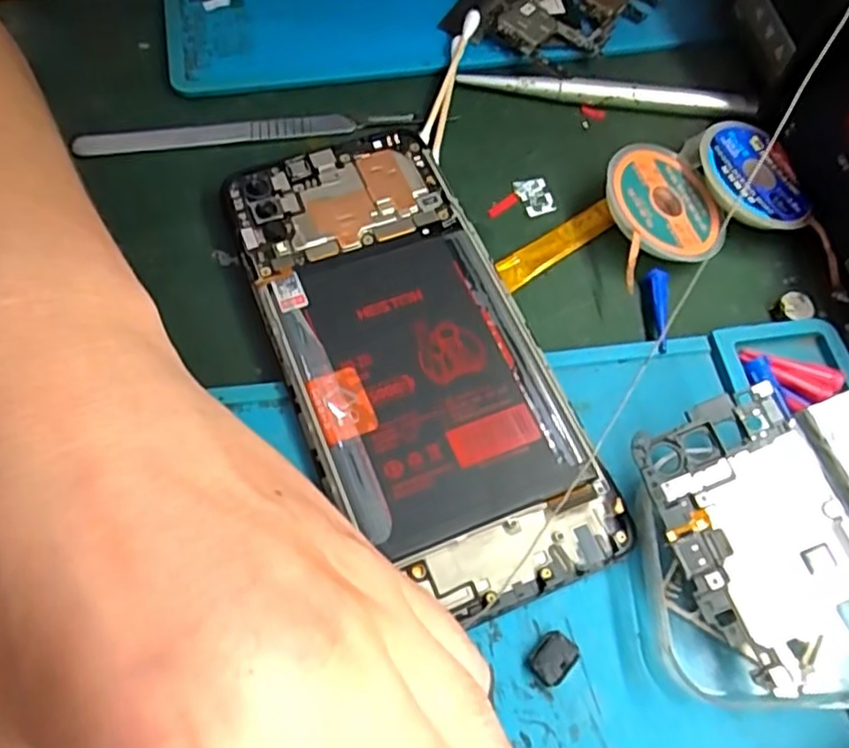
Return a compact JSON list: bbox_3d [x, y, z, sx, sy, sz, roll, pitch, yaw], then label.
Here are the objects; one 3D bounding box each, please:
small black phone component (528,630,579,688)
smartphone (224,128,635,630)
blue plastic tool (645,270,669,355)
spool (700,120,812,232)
[{"bbox_3d":[0.032,0.071,0.171,0.009,0.004,0.012,42,69,17],"label":"small black phone component"},{"bbox_3d":[-0.005,-0.008,0.205,0.070,0.011,0.155,-20,66,-12],"label":"smartphone"},{"bbox_3d":[0.075,-0.020,0.218,0.007,0.004,0.029,6,63,1],"label":"blue plastic tool"},{"bbox_3d":[0.113,-0.068,0.234,0.036,0.010,0.043,-4,64,-4],"label":"spool"}]

